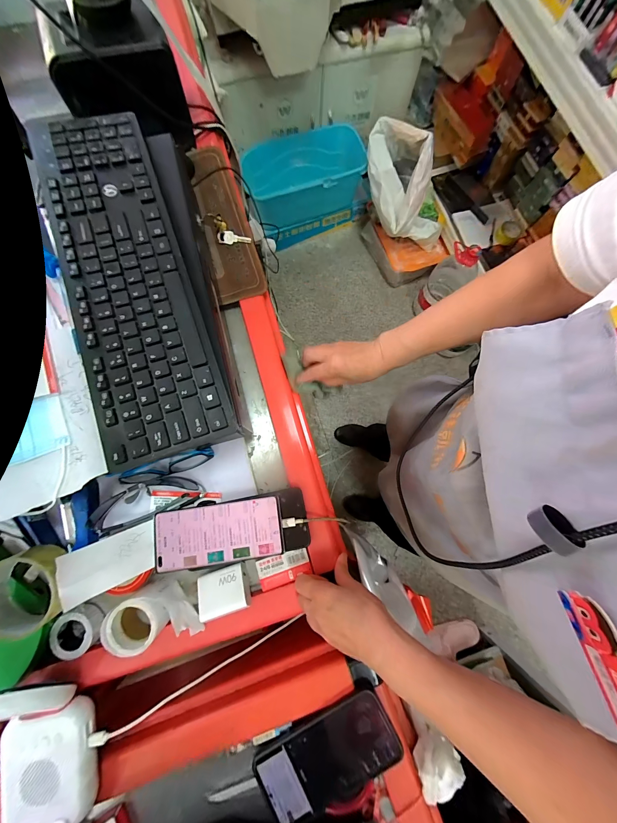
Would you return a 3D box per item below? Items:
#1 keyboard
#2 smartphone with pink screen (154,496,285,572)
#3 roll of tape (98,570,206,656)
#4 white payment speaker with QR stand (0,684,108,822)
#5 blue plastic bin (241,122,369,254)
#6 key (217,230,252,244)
[{"bbox_3d":[-0.202,-0.156,0.303,0.117,0.018,0.422,-20,80,-5],"label":"keyboard"},{"bbox_3d":[-0.112,0.151,0.346,0.155,0.008,0.069,-7,79,-2],"label":"smartphone with pink screen"},{"bbox_3d":[-0.180,0.241,0.336,0.093,0.072,0.075,-20,80,-5],"label":"roll of tape"},{"bbox_3d":[-0.280,0.354,0.265,0.096,0.093,0.152,-6,79,-2],"label":"white payment speaker with QR stand"},{"bbox_3d":[0.001,-0.971,1.231,0.544,0.318,0.208,-21,80,-5],"label":"blue plastic bin"},{"bbox_3d":[-0.122,-0.283,0.454,0.054,0.004,0.020,9,99,-5],"label":"key"}]

